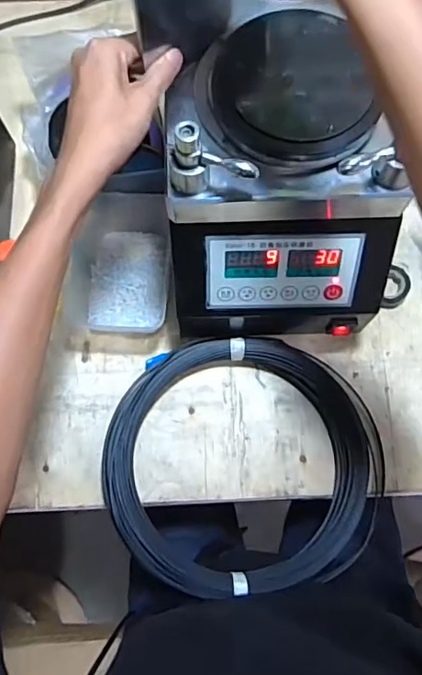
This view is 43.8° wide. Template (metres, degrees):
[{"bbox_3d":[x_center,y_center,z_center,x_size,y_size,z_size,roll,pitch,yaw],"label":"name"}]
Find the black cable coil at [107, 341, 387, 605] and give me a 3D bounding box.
[{"bbox_3d":[0.040,0.139,0.599,0.310,0.050,0.272,-8,76,-1],"label":"black cable coil"}]

